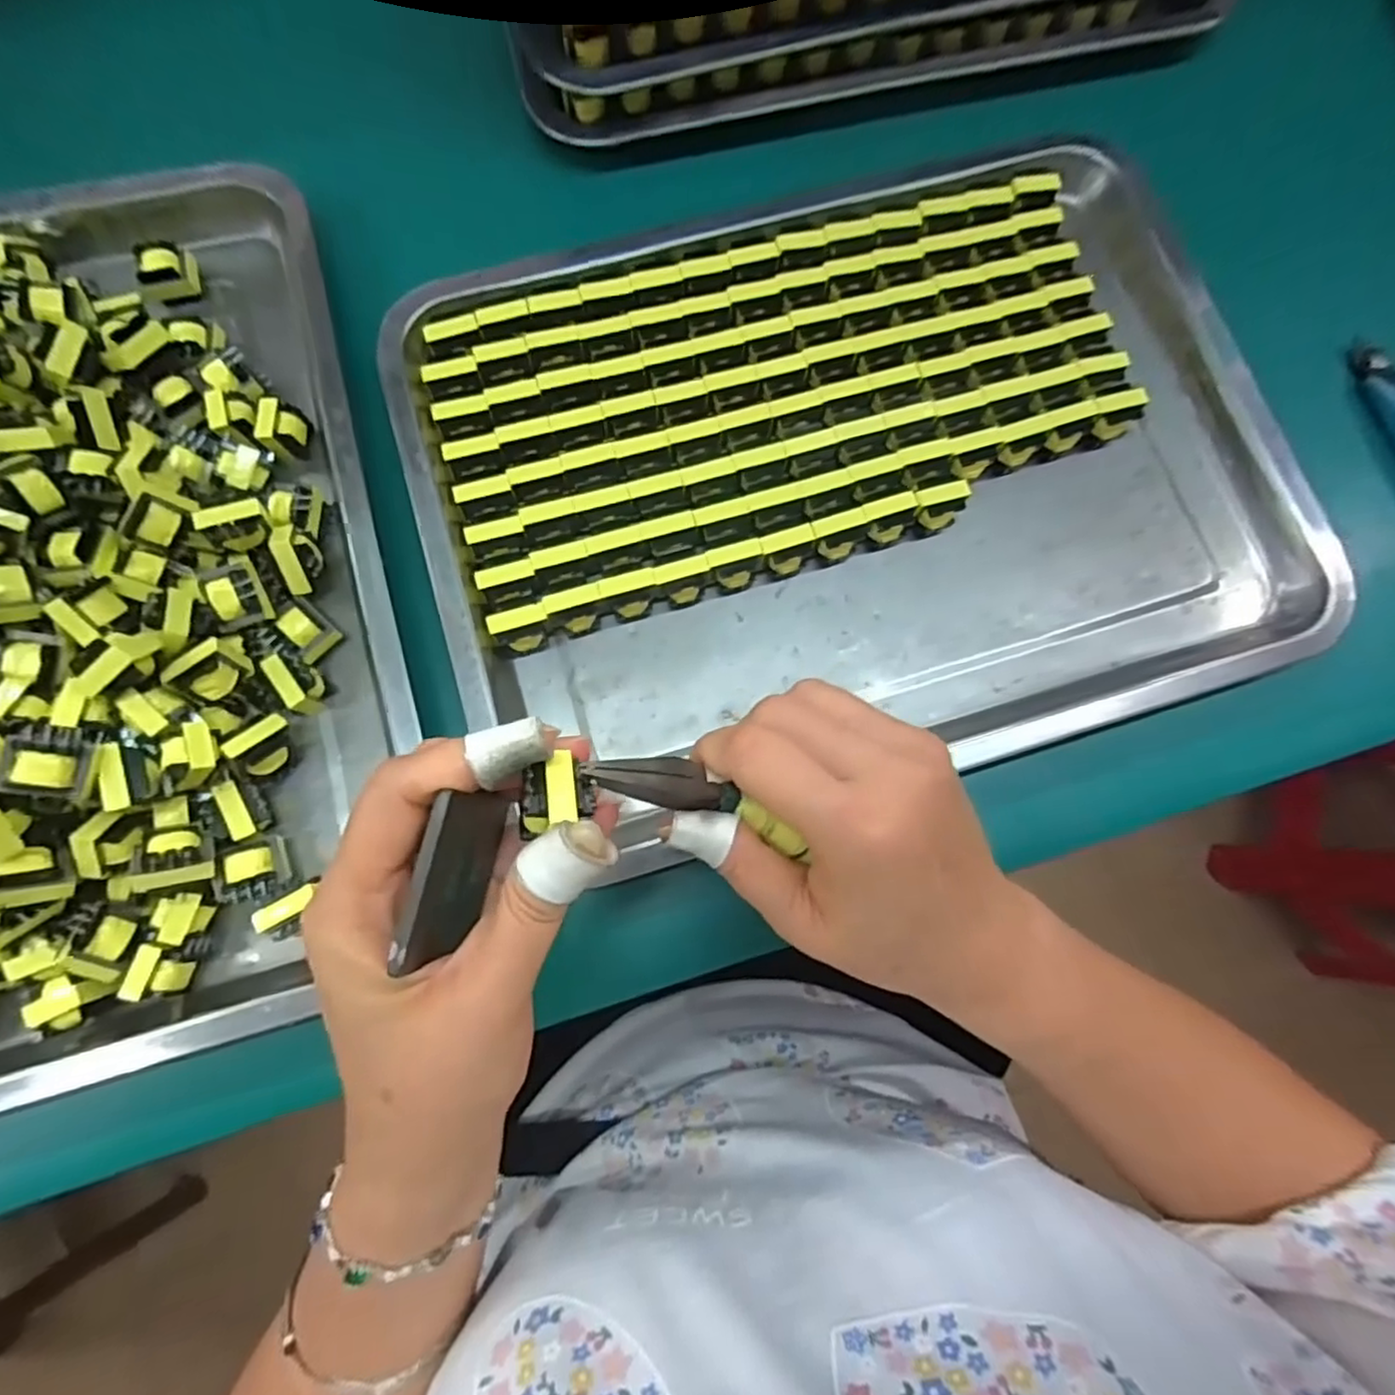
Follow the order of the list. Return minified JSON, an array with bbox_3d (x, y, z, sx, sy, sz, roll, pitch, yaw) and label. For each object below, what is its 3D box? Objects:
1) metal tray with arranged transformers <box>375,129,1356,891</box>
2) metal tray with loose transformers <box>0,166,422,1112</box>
[{"bbox_3d":[0.075,-0.107,0.316,0.389,0.032,0.282,-18,79,-4],"label":"metal tray with arranged transformers"},{"bbox_3d":[-0.283,-0.050,0.269,0.291,0.059,0.401,-16,79,-4],"label":"metal tray with loose transformers"}]

